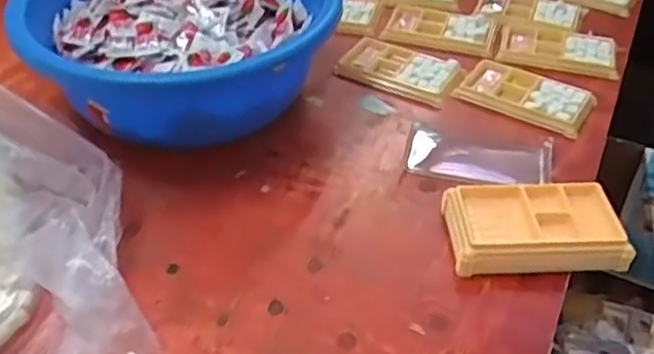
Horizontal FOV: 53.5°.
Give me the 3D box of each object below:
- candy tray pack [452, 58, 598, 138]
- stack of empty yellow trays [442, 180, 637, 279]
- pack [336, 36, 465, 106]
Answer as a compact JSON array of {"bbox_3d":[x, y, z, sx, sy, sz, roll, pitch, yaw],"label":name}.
[{"bbox_3d":[0.213,-0.092,0.699,0.138,0.015,0.082,25,47,25],"label":"candy tray pack"},{"bbox_3d":[0.174,0.041,0.547,0.138,0.037,0.075,-1,42,-1],"label":"stack of empty yellow trays"},{"bbox_3d":[0.082,-0.127,0.744,0.134,0.014,0.082,21,46,21],"label":"pack"}]

